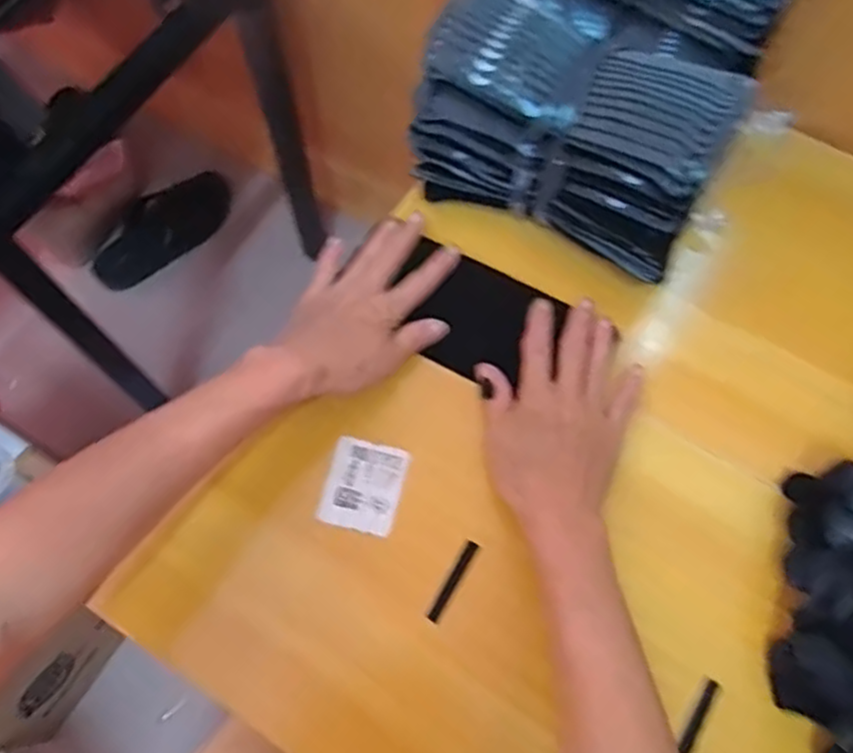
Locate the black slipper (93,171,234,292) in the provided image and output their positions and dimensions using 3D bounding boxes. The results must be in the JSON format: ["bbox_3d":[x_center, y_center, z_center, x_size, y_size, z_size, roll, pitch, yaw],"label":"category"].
[{"bbox_3d":[-0.424,-0.242,1.102,0.236,0.062,0.100,-38,73,-14],"label":"black slipper"}]

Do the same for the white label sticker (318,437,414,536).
[{"bbox_3d":[-0.041,0.072,0.448,0.049,0.007,0.057,13,69,5],"label":"white label sticker"}]

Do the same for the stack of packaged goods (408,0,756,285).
[{"bbox_3d":[0.107,-0.189,0.477,0.197,0.108,0.139,27,71,10],"label":"stack of packaged goods"}]

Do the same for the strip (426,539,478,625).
[{"bbox_3d":[0.017,0.128,0.425,0.008,0.007,0.055,29,71,11],"label":"strip"}]

